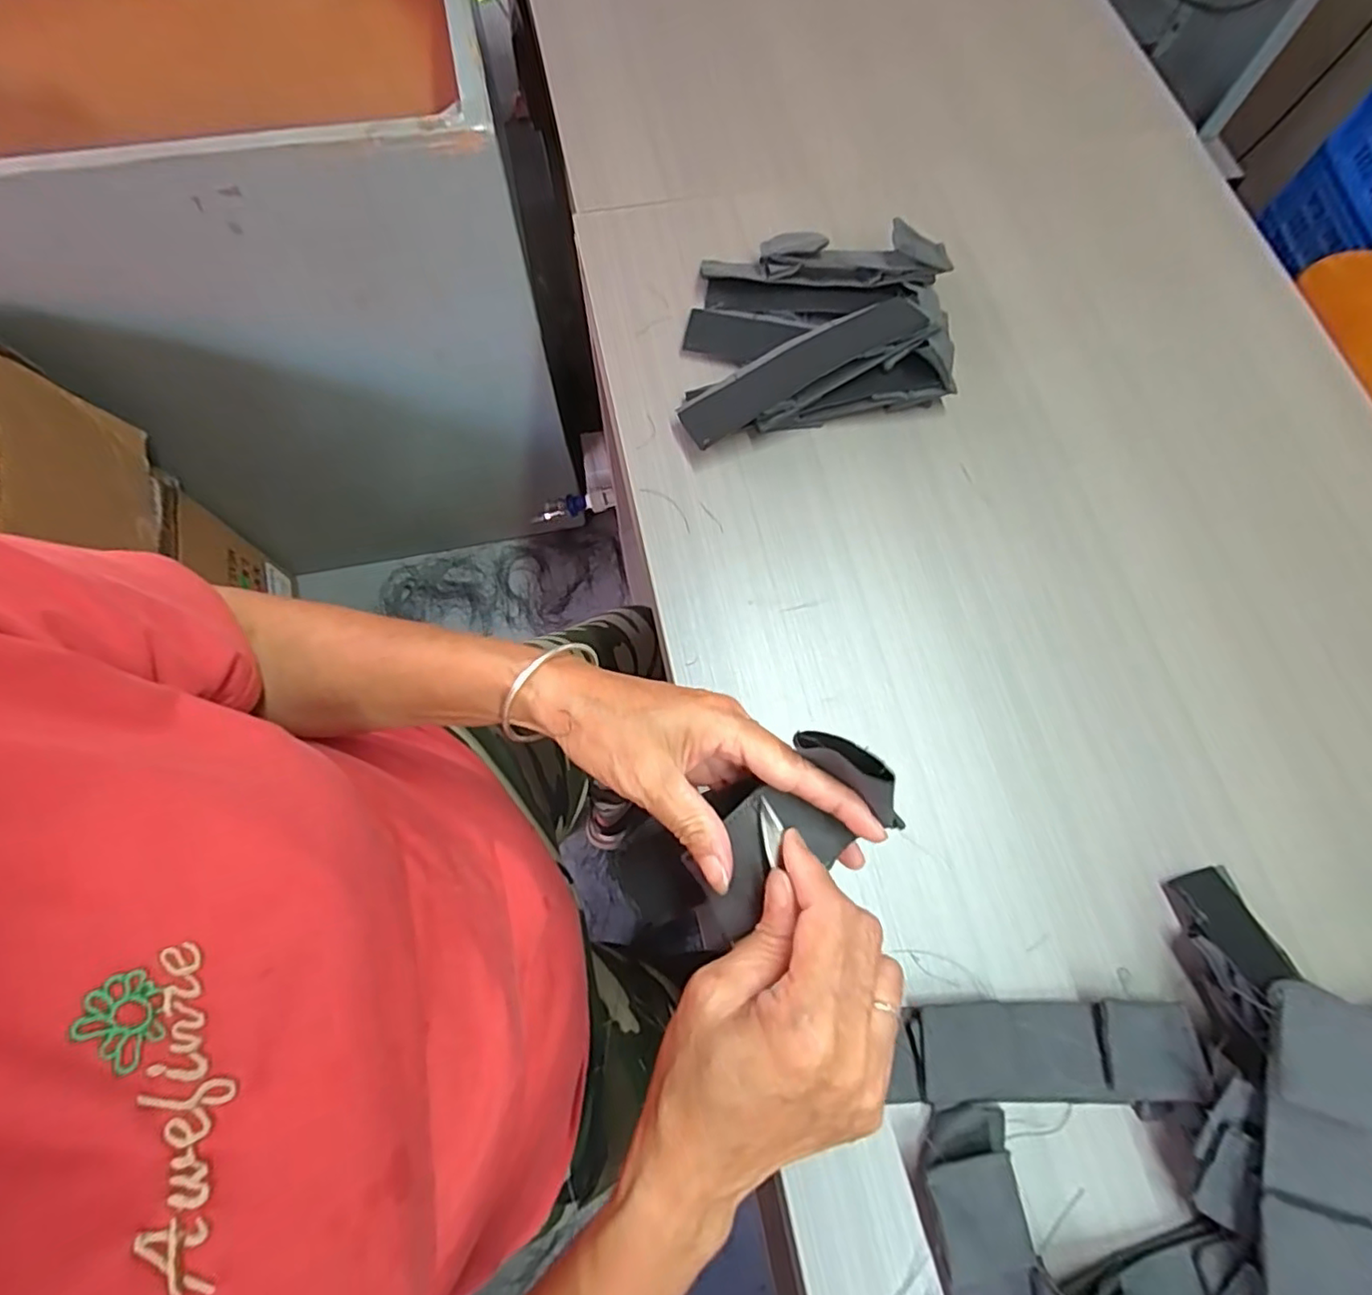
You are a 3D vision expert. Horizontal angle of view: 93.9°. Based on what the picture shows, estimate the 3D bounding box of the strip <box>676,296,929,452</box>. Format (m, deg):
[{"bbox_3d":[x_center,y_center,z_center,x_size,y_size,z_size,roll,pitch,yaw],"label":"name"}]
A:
[{"bbox_3d":[0.081,-0.203,0.463,0.178,0.014,0.045,-26,74,6],"label":"strip"}]

